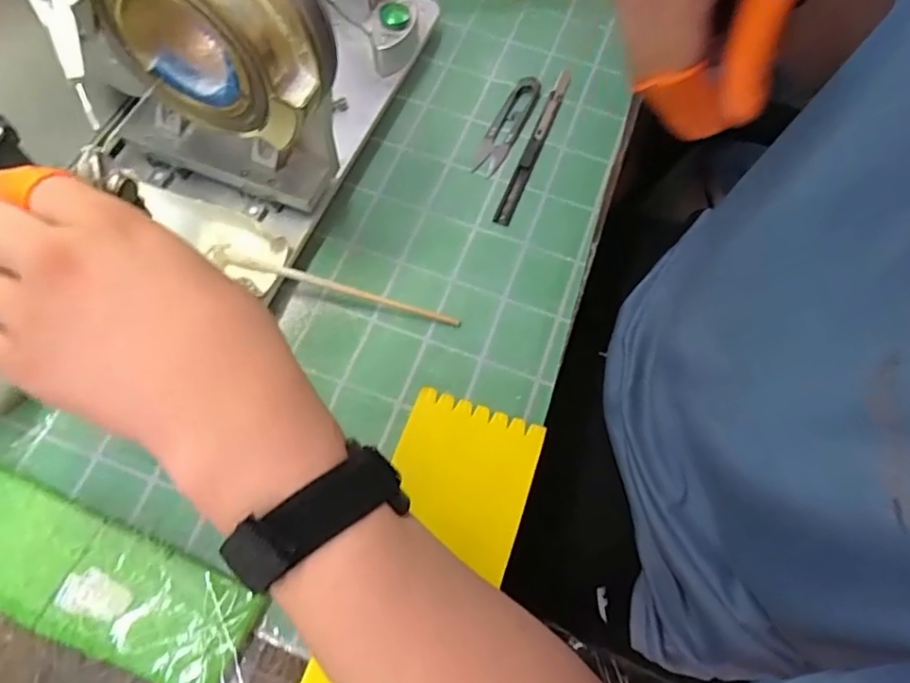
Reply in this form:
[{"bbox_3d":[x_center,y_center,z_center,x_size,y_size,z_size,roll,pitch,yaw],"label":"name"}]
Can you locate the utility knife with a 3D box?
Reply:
[{"bbox_3d":[0.063,-0.154,0.441,0.012,0.004,0.159,21,66,7],"label":"utility knife"}]

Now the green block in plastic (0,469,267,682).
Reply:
[{"bbox_3d":[-0.193,0.126,0.303,0.180,0.017,0.058,21,67,8],"label":"green block in plastic"}]

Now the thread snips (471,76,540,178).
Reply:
[{"bbox_3d":[0.041,-0.171,0.446,0.023,0.008,0.100,24,67,9],"label":"thread snips"}]

